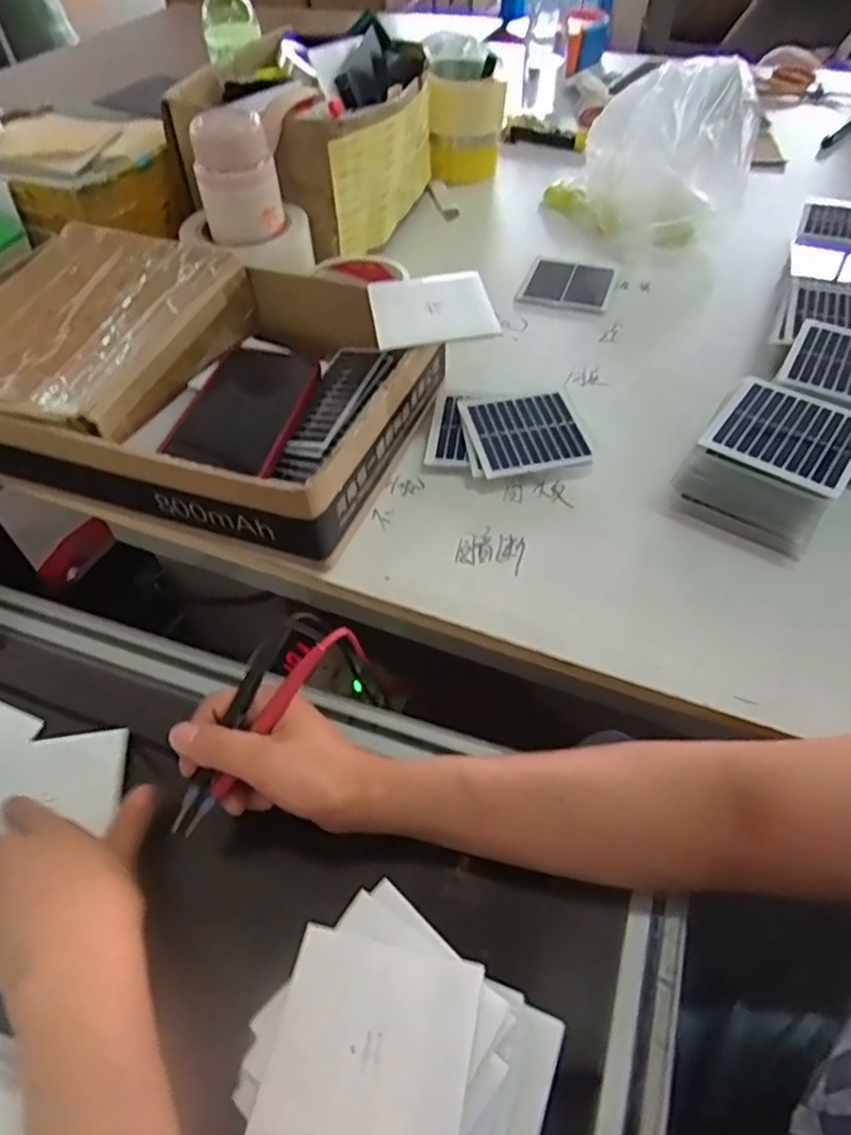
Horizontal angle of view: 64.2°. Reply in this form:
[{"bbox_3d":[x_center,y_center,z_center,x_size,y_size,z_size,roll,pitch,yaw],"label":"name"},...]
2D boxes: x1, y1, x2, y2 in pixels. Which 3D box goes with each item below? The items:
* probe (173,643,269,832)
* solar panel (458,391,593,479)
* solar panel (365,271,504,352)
[{"bbox_3d":[-0.113,0.095,0.379,0.010,0.006,0.111,26,86,19],"label":"probe"},{"bbox_3d":[0.076,-0.106,0.522,0.083,0.010,0.093,-8,52,-7],"label":"solar panel"},{"bbox_3d":[0.005,-0.194,0.506,0.088,0.009,0.079,-5,50,-2],"label":"solar panel"}]

